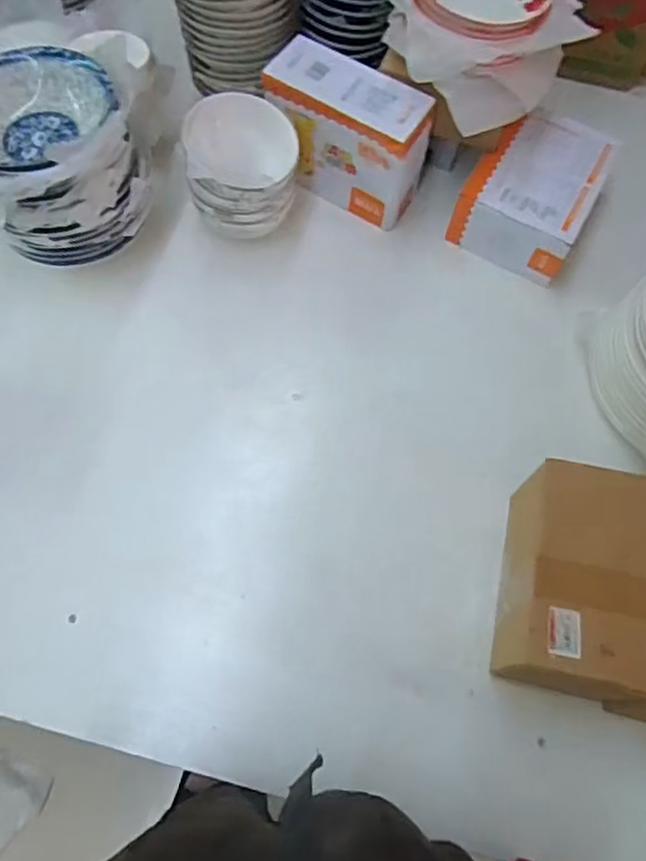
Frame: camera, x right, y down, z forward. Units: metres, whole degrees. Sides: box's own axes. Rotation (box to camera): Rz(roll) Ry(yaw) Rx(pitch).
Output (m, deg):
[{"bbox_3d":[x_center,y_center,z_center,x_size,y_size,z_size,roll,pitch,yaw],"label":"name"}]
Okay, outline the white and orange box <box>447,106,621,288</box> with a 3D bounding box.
[{"bbox_3d":[0.314,-0.354,0.969,0.171,0.120,0.219,28,69,9],"label":"white and orange box"}]

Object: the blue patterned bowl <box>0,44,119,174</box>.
[{"bbox_3d":[-0.354,-0.379,0.776,0.202,0.072,0.187,1,67,-2],"label":"blue patterned bowl"}]

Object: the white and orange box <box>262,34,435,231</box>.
[{"bbox_3d":[0.035,-0.424,0.935,0.223,0.176,0.096,27,69,8],"label":"white and orange box"}]

